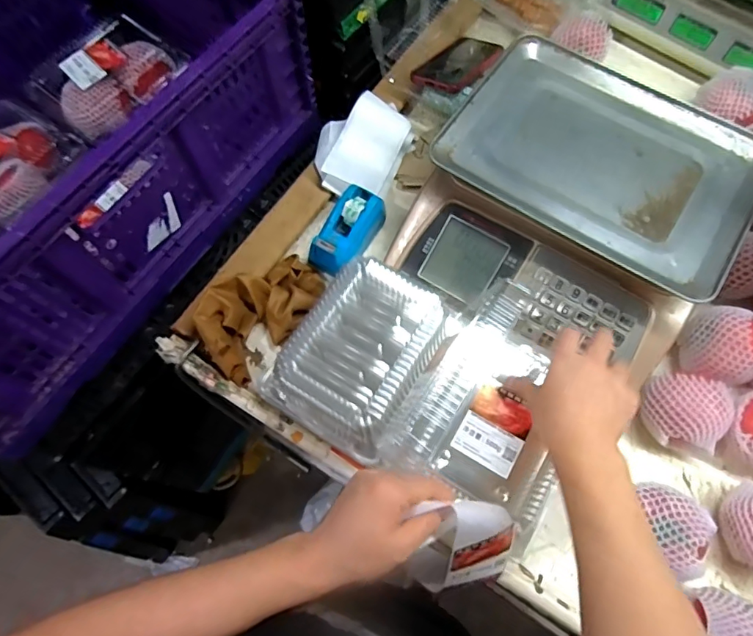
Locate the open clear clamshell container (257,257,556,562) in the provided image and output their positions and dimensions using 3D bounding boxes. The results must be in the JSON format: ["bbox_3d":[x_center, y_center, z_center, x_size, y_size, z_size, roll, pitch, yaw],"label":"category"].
[{"bbox_3d":[0.055,0.052,0.501,0.285,0.063,0.225,22,71,10],"label":"open clear clamshell container"}]

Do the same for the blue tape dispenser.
[{"bbox_3d":[-0.037,-0.110,0.614,0.053,0.057,0.112,28,72,12],"label":"blue tape dispenser"}]

